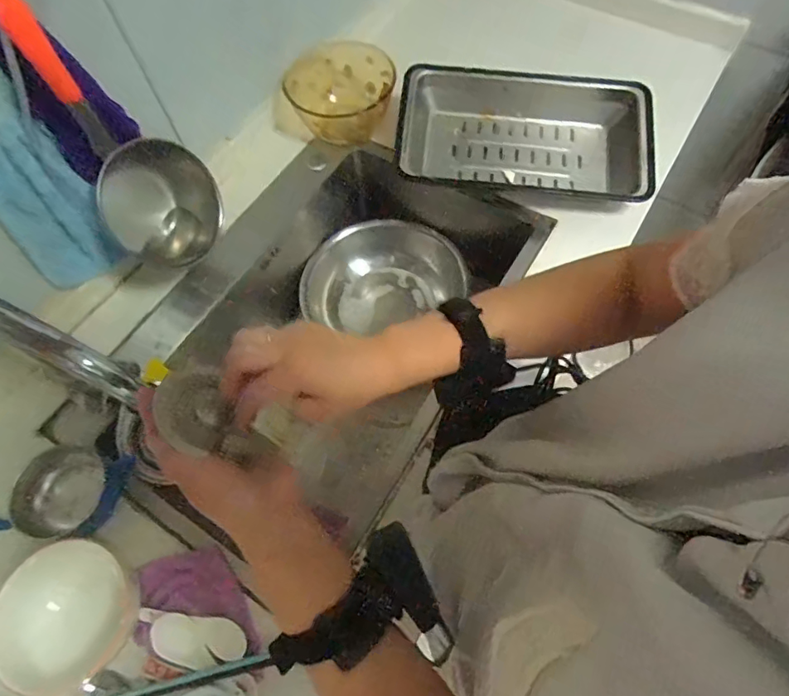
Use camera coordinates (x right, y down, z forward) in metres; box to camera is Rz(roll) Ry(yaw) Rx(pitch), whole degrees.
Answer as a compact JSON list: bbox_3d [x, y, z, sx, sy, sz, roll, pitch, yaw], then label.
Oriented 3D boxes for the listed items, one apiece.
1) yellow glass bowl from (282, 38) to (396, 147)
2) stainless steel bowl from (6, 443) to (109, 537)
[{"bbox_3d":[-0.085,-0.404,0.809,0.156,0.095,0.152,-1,65,3],"label":"yellow glass bowl"},{"bbox_3d":[-0.392,0.174,0.593,0.087,0.062,0.103,20,67,12],"label":"stainless steel bowl"}]

